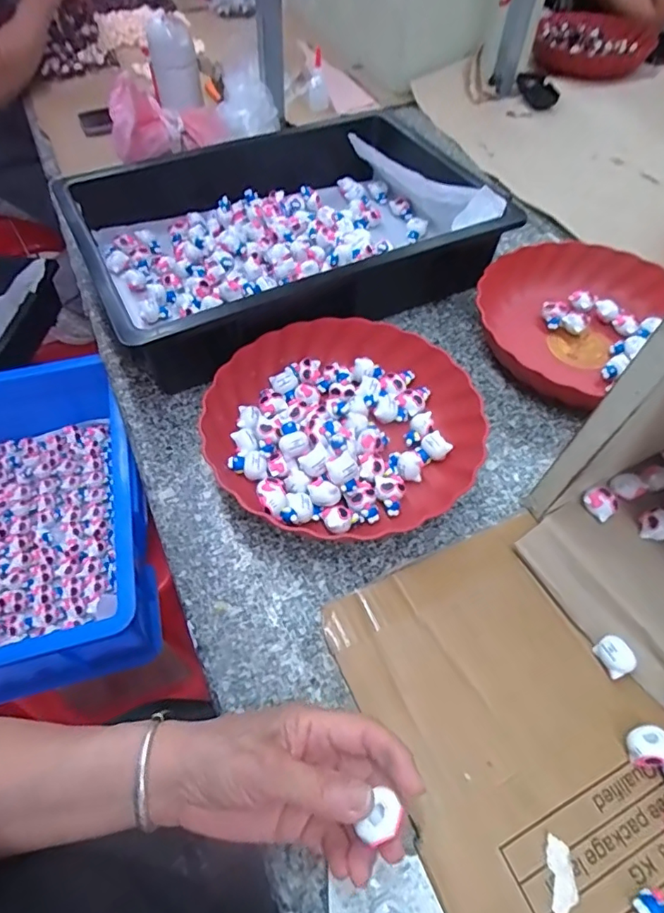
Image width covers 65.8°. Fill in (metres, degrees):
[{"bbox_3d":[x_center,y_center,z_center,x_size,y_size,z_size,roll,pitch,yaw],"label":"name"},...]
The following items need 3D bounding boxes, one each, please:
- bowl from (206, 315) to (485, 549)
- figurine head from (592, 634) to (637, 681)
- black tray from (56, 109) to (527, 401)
[{"bbox_3d":[0.011,-0.033,0.474,0.235,0.047,0.222,-1,55,2],"label":"bowl"},{"bbox_3d":[0.200,0.141,0.362,0.020,0.015,0.026,-21,57,-12],"label":"figurine head"},{"bbox_3d":[-0.043,-0.258,0.603,0.442,0.103,0.323,-25,58,-14],"label":"black tray"}]

